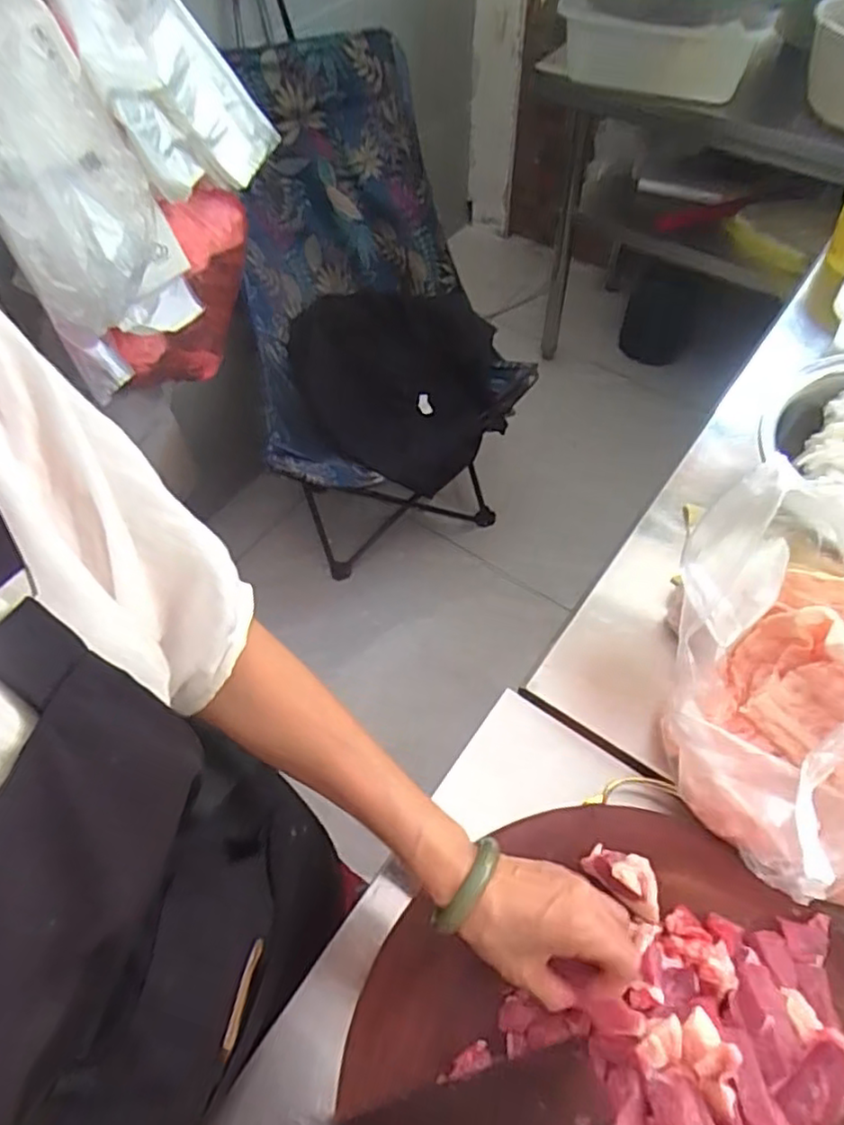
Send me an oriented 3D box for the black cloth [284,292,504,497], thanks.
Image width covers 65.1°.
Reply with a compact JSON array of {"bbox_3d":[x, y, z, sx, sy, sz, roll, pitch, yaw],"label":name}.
[{"bbox_3d":[-0.057,-0.375,1.416,0.427,0.161,0.420,-4,57,0],"label":"black cloth"}]

